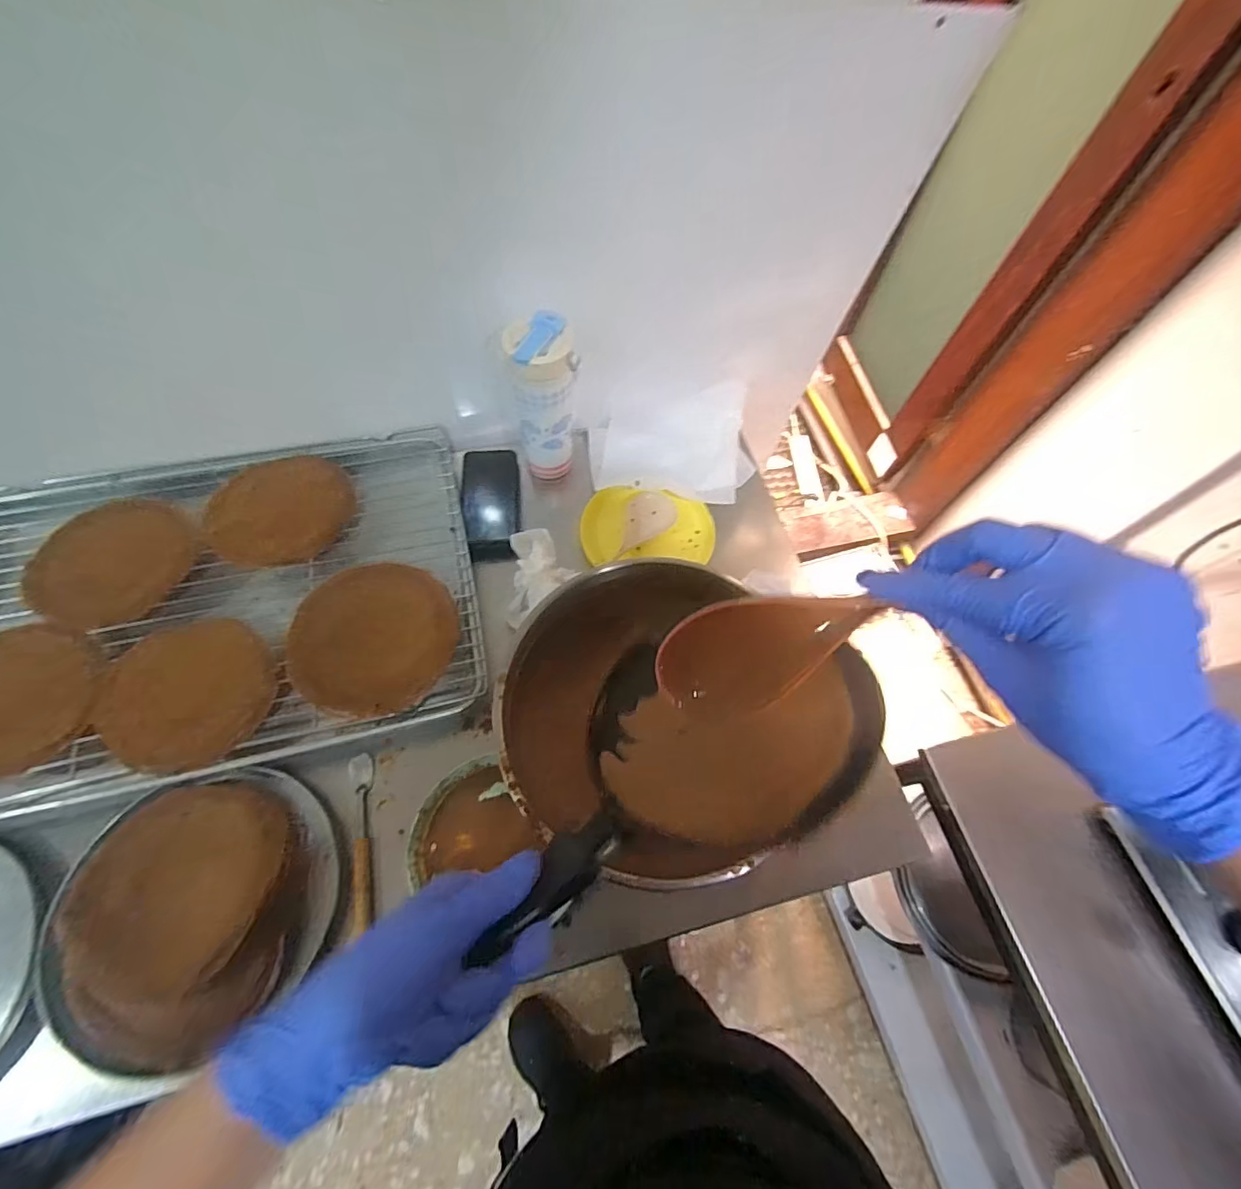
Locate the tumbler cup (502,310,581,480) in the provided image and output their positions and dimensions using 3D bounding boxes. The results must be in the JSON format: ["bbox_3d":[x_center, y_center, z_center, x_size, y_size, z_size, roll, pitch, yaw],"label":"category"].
[{"bbox_3d":[-0.098,-0.247,0.685,0.076,0.195,0.076,-12,65,-10],"label":"tumbler cup"}]

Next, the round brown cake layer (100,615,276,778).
[{"bbox_3d":[-0.467,0.105,0.574,0.159,0.021,0.154,1,64,-3],"label":"round brown cake layer"}]

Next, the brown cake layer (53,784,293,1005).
[{"bbox_3d":[-0.418,0.272,0.504,0.172,0.019,0.172,12,64,2],"label":"brown cake layer"}]

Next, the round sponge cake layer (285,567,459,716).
[{"bbox_3d":[-0.280,0.048,0.601,0.174,0.018,0.166,0,77,1],"label":"round sponge cake layer"}]

